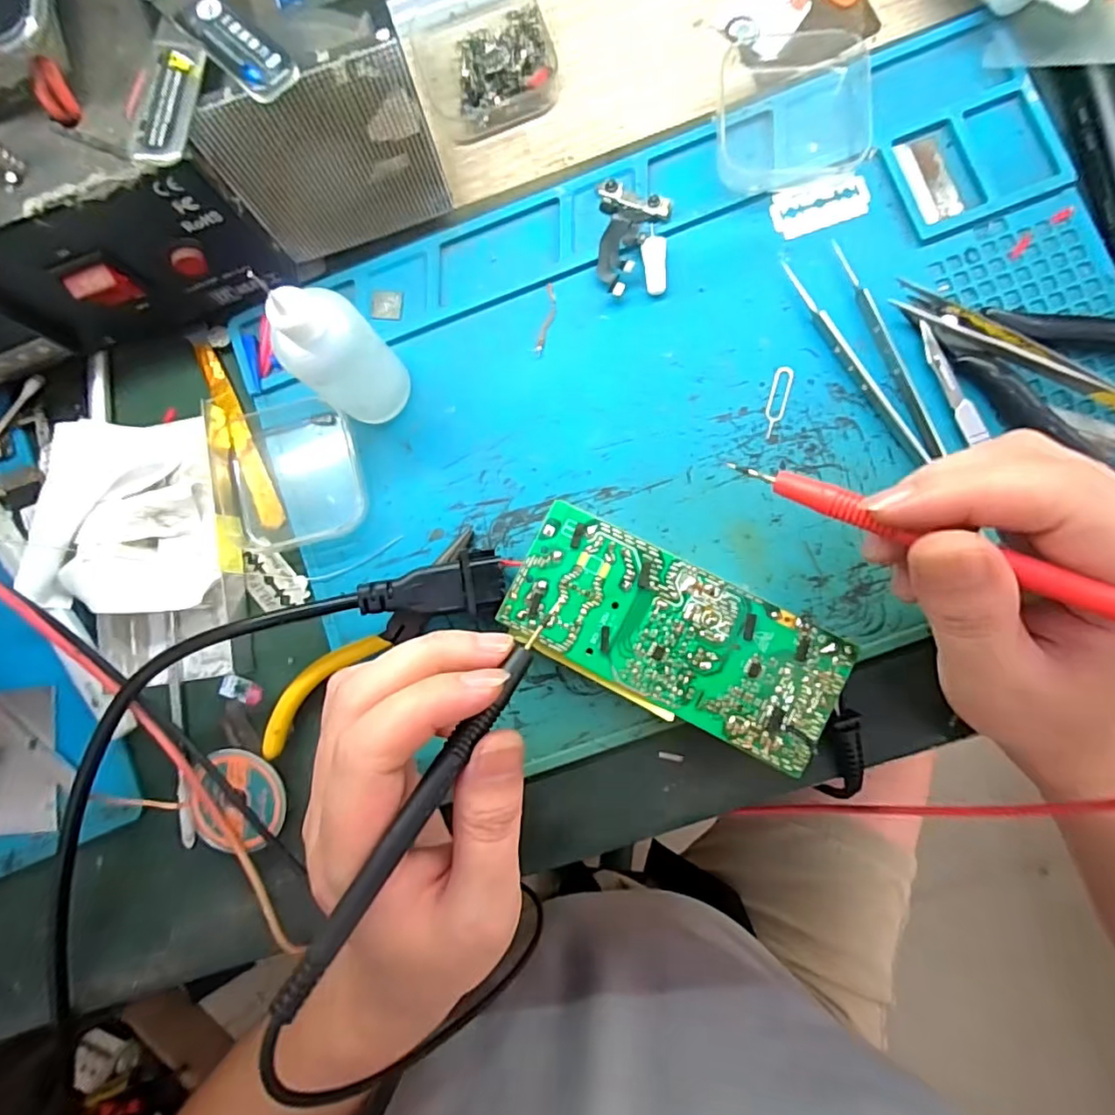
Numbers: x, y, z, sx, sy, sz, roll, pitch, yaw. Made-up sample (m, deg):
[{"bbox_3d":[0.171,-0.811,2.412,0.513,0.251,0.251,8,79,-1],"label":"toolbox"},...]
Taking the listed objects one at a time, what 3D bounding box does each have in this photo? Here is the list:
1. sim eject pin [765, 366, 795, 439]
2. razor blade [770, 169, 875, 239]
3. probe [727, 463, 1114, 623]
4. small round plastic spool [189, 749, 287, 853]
[{"bbox_3d":[0.098,-0.069,0.256,0.008,0.004,0.033,15,88,6],"label":"sim eject pin"},{"bbox_3d":[0.119,-0.159,0.260,0.043,0.004,0.022,-14,85,4],"label":"razor blade"},{"bbox_3d":[0.109,-0.005,0.165,0.126,0.008,0.009,28,89,30],"label":"probe"},{"bbox_3d":[-0.141,0.108,0.257,0.040,0.015,0.043,0,86,5],"label":"small round plastic spool"}]

